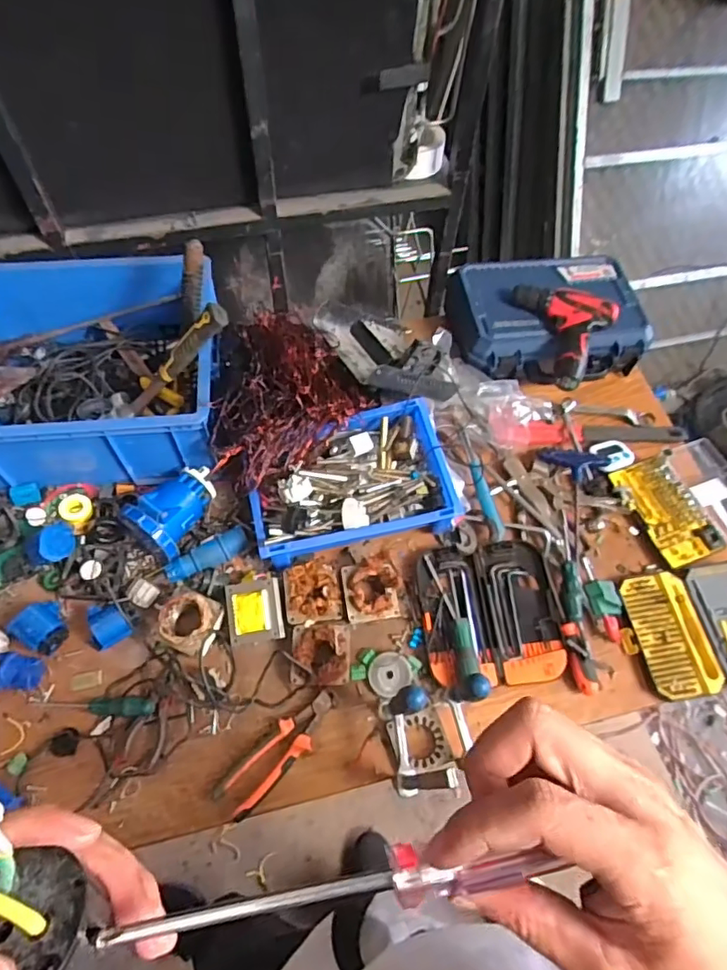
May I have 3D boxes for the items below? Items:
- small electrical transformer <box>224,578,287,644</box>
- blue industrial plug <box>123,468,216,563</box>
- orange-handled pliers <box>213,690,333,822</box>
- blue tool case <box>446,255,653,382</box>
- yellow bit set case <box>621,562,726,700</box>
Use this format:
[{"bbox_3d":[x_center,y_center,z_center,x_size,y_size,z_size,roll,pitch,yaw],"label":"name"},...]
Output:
[{"bbox_3d":[-0.157,0.181,0.798,0.076,0.037,0.085,-8,83,-9],"label":"small electrical transformer"},{"bbox_3d":[-0.285,0.034,0.857,0.084,0.105,0.143,28,62,12],"label":"blue industrial plug"},{"bbox_3d":[-0.112,0.358,0.748,0.185,0.023,0.055,-37,69,-22],"label":"orange-handled pliers"},{"bbox_3d":[0.351,-0.324,1.064,0.358,0.102,0.273,0,60,-4],"label":"blue tool case"},{"bbox_3d":[0.520,0.218,0.852,0.239,0.023,0.181,-8,61,-8],"label":"yellow bit set case"}]

